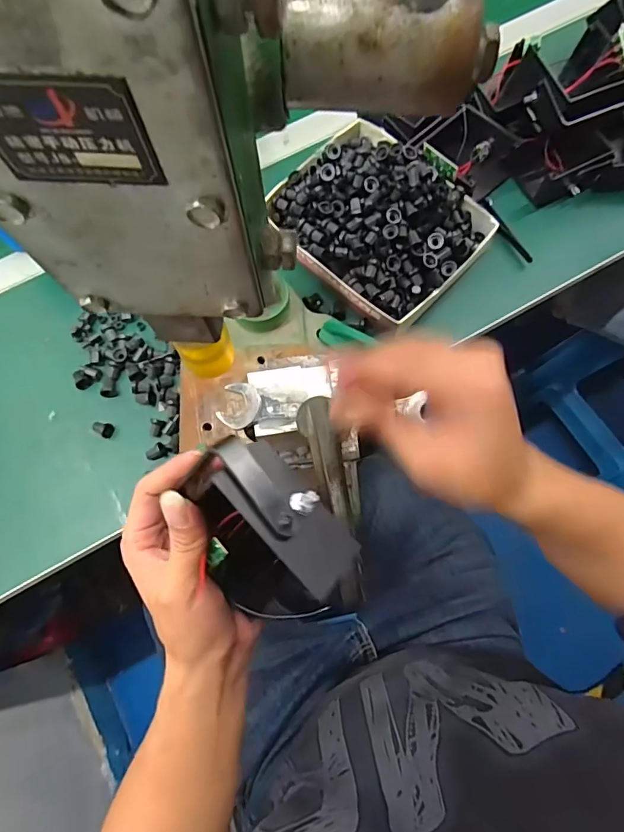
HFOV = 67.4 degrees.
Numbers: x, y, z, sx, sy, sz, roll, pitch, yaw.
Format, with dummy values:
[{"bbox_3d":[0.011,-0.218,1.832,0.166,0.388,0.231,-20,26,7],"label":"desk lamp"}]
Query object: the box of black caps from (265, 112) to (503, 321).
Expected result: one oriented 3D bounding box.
[{"bbox_3d":[0.066,-0.203,0.489,0.196,0.067,0.165,42,79,11],"label":"box of black caps"}]

